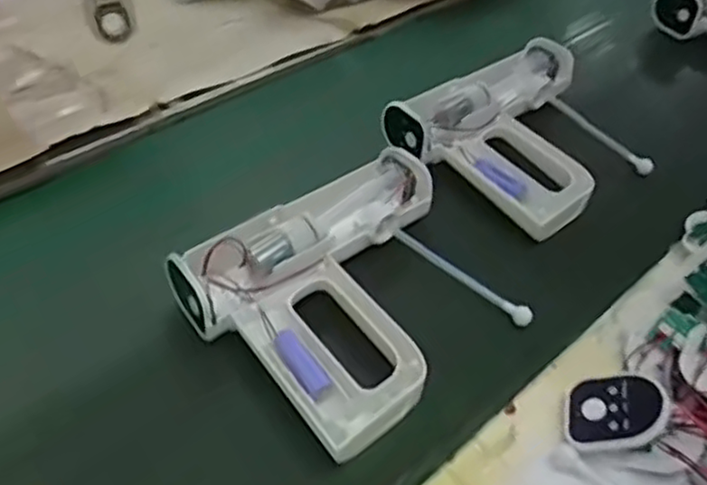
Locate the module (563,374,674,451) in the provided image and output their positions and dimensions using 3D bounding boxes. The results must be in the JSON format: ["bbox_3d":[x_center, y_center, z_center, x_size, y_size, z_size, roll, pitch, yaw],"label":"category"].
[{"bbox_3d":[0.150,0.095,0.398,0.057,0.009,0.046,-15,40,27],"label":"module"}]

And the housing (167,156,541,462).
[{"bbox_3d":[0.003,0.017,0.484,0.182,0.040,0.217,31,48,29],"label":"housing"}]

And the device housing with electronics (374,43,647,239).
[{"bbox_3d":[0.164,-0.110,0.637,0.197,0.045,0.229,34,49,31],"label":"device housing with electronics"}]

